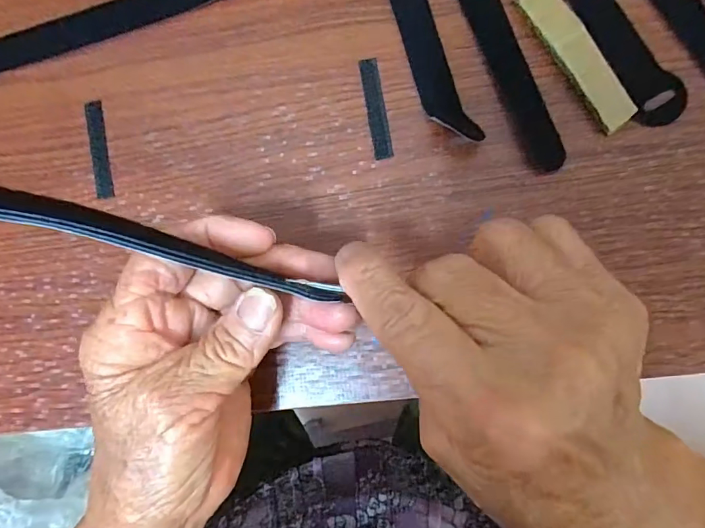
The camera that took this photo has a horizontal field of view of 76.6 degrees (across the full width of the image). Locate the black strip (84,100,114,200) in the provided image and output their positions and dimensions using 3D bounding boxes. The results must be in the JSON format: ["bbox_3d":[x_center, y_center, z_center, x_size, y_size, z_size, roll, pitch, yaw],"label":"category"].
[{"bbox_3d":[-0.141,-0.064,0.248,0.010,0.004,0.055,-9,88,4],"label":"black strip"}]

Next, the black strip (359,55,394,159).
[{"bbox_3d":[0.013,-0.083,0.238,0.010,0.004,0.054,-10,88,4],"label":"black strip"}]

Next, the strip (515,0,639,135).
[{"bbox_3d":[0.114,-0.107,0.228,0.020,0.007,0.085,-33,86,3],"label":"strip"}]

